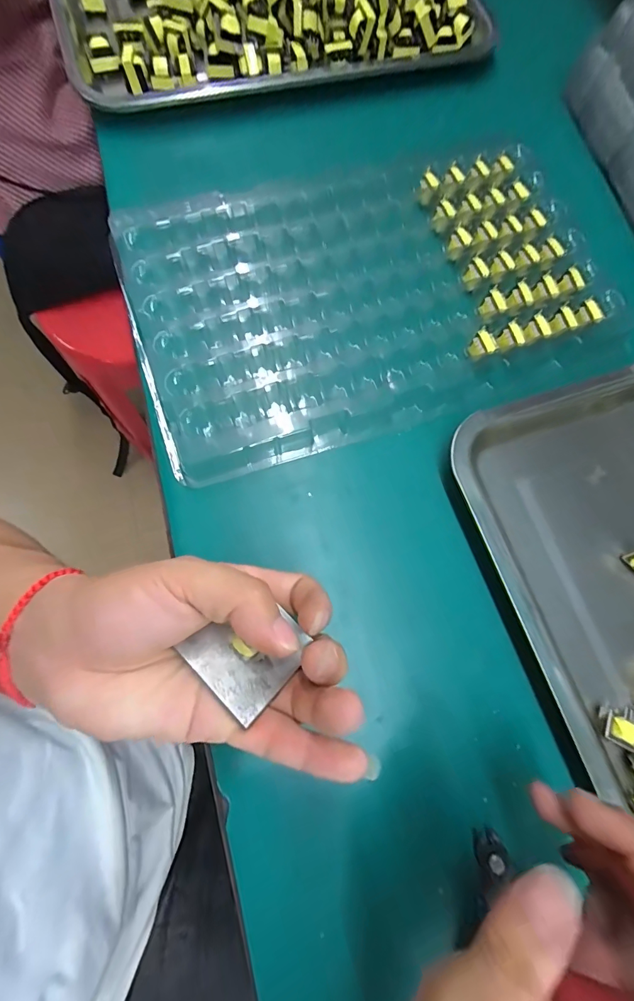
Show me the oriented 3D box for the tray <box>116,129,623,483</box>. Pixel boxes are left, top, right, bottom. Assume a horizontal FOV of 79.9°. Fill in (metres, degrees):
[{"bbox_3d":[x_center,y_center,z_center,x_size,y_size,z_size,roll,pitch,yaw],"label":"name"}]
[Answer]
[{"bbox_3d":[0.038,-0.159,0.284,0.336,0.027,0.218,-17,77,-6],"label":"tray"}]

